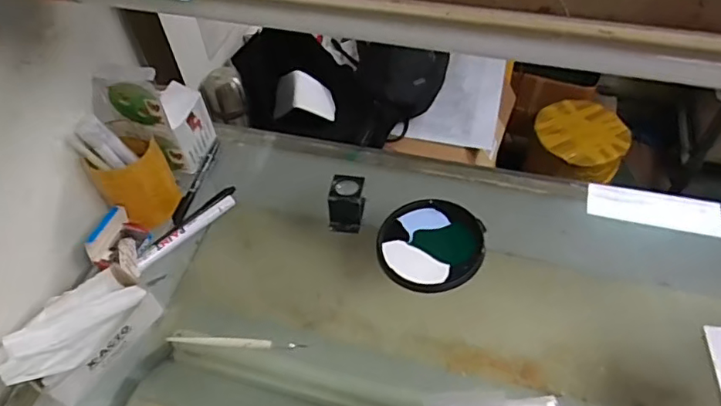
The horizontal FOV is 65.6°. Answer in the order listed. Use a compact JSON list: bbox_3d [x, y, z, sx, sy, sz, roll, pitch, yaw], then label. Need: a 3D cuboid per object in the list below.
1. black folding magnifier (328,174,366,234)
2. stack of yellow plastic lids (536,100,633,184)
[{"bbox_3d":[-0.016,0.000,0.678,0.043,0.047,0.053,-2,52,2],"label":"black folding magnifier"},{"bbox_3d":[0.574,-0.177,1.450,0.237,0.085,0.229,23,57,20],"label":"stack of yellow plastic lids"}]

